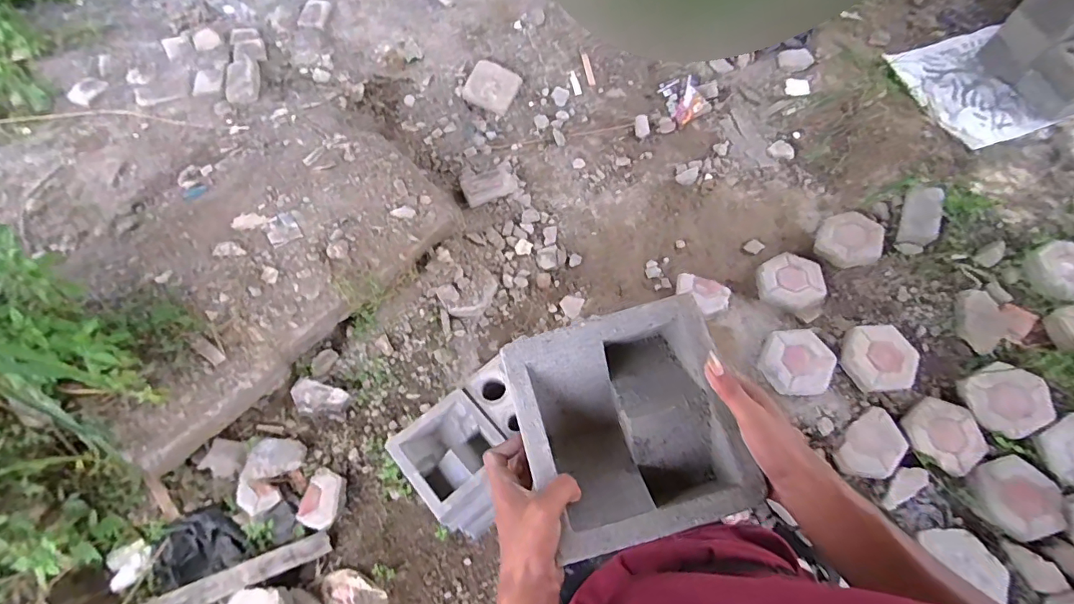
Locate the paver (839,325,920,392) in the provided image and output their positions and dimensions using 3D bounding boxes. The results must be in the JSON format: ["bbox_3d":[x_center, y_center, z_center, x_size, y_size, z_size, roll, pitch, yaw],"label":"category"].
[{"bbox_3d":[1.100,0.175,1.564,0.241,0.050,0.208,-5,64,1],"label":"paver"}]

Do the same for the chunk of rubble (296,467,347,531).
[{"bbox_3d":[-0.625,0.573,1.438,0.116,0.064,0.157,6,68,2],"label":"chunk of rubble"}]

